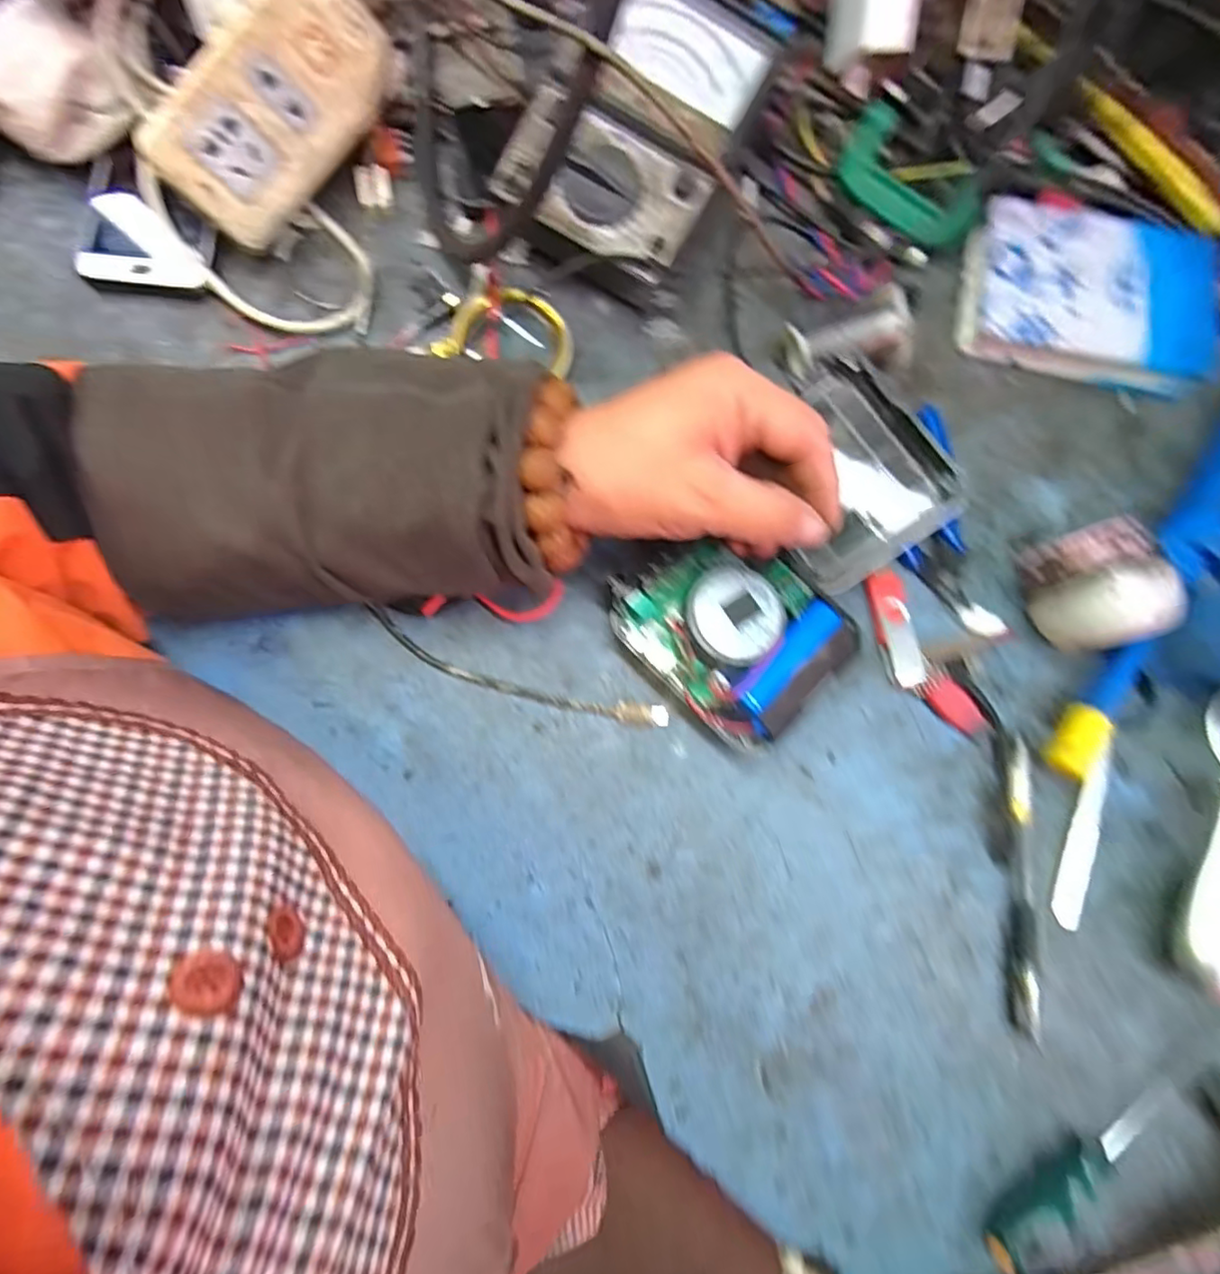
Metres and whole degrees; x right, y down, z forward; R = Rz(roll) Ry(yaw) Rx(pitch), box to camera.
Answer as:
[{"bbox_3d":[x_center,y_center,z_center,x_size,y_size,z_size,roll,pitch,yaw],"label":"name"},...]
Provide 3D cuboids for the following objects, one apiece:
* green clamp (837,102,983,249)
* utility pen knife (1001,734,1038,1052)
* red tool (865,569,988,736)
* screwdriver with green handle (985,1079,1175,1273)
[{"bbox_3d":[0.195,-0.296,0.396,0.096,0.025,0.048,31,80,5],"label":"green clamp"},{"bbox_3d":[0.216,0.126,0.319,0.015,0.011,0.145,5,79,0],"label":"utility pen knife"},{"bbox_3d":[0.169,0.011,0.341,0.032,0.008,0.099,-25,80,-6],"label":"red tool"},{"bbox_3d":[0.228,0.254,0.289,0.120,0.015,0.021,-29,81,-6],"label":"screwdriver with green handle"}]

